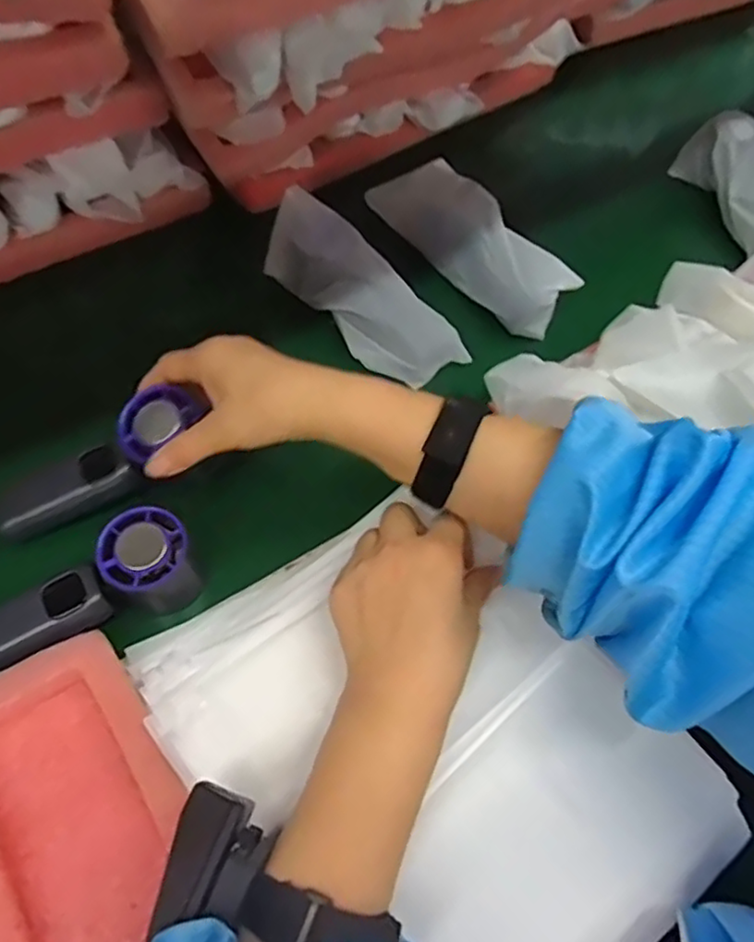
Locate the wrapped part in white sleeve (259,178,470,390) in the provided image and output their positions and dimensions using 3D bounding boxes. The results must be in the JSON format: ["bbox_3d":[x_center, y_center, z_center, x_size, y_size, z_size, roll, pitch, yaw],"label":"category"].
[{"bbox_3d":[-0.017,-0.145,0.531,0.189,0.044,0.068,45,67,7],"label":"wrapped part in white sleeve"}]

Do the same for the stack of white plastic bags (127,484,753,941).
[{"bbox_3d":[0.030,0.149,0.361,0.217,0.039,0.285,-36,67,-21],"label":"stack of white plastic bags"}]

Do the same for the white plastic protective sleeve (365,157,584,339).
[{"bbox_3d":[0.087,-0.202,0.570,0.069,0.050,0.196,-36,69,-22],"label":"white plastic protective sleeve"}]

